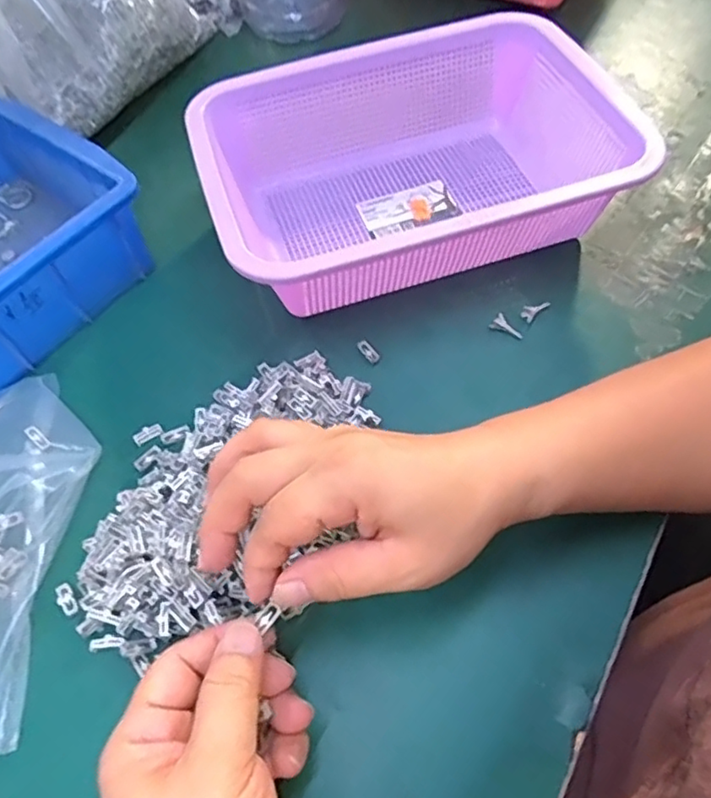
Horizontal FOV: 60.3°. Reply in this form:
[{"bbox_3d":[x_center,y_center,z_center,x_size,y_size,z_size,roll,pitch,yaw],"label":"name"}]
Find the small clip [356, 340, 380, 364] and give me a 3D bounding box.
[{"bbox_3d":[0.008,-0.031,0.380,0.008,0.004,0.017,-31,61,-17],"label":"small clip"}]

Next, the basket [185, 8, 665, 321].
[{"bbox_3d":[0.033,-0.155,0.415,0.260,0.084,0.195,-17,59,-8],"label":"basket"}]

